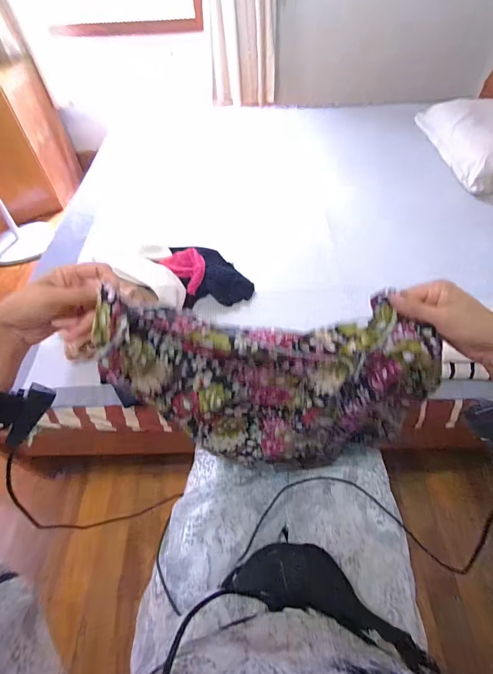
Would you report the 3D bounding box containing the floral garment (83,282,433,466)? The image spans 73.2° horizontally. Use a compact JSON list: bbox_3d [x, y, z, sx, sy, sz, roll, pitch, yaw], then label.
[{"bbox_3d":[0.047,0.111,0.517,0.403,0.422,0.071,4,54,5],"label":"floral garment"}]

